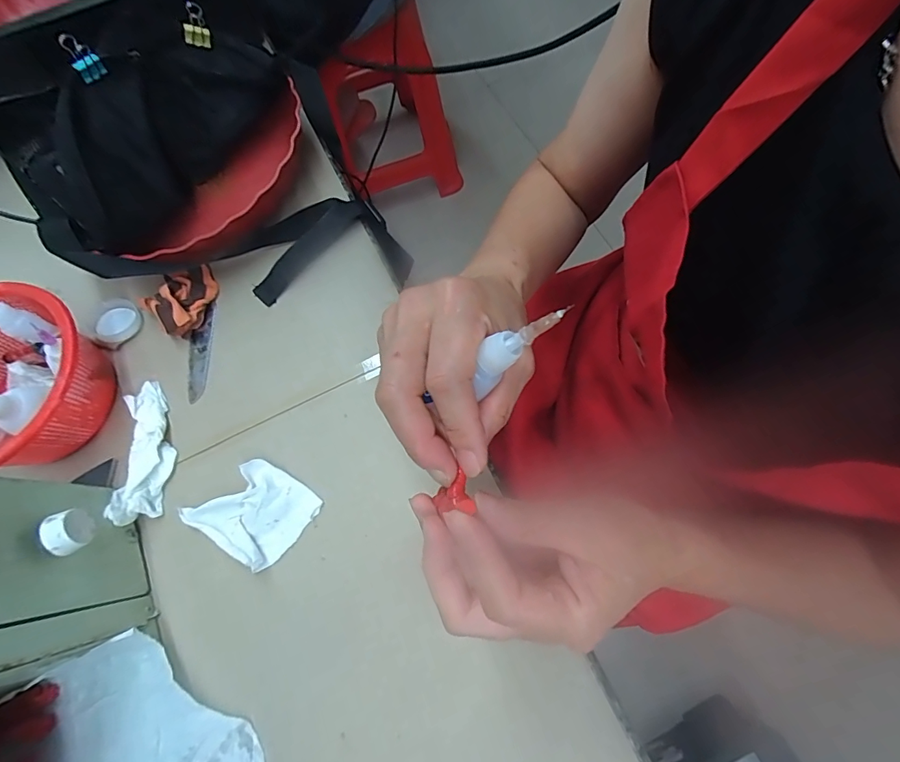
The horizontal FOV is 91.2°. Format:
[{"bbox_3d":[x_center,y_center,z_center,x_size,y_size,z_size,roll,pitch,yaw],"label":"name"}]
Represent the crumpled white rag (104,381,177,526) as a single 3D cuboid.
[{"bbox_3d":[-0.245,0.051,0.351,0.034,0.024,0.115,-13,69,-4],"label":"crumpled white rag"}]

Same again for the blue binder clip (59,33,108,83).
[{"bbox_3d":[-0.289,-0.255,0.345,0.020,0.029,0.014,-38,73,-9],"label":"blue binder clip"}]

